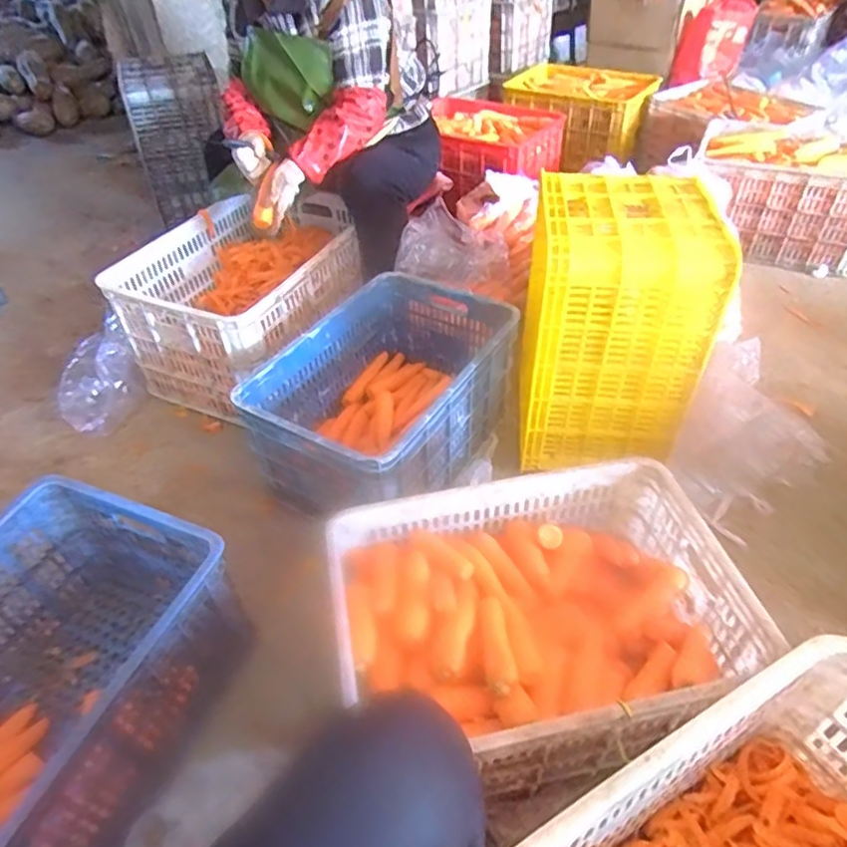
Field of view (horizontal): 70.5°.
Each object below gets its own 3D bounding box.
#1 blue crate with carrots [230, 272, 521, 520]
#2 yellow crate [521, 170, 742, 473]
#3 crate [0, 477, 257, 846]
[{"bbox_3d":[-0.069,-0.066,1.254,0.374,0.233,0.560,19,48,22],"label":"blue crate with carrots"},{"bbox_3d":[0.366,-0.208,1.187,0.297,0.434,0.318,2,44,7],"label":"yellow crate"},{"bbox_3d":[-0.520,0.366,0.852,0.361,0.263,0.451,15,47,19],"label":"crate"}]

